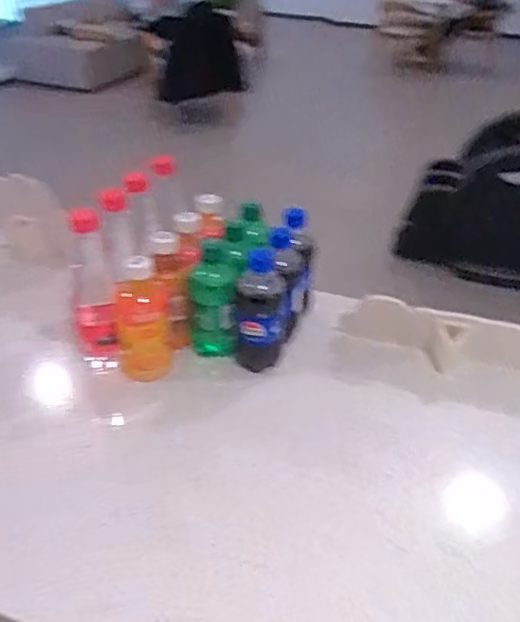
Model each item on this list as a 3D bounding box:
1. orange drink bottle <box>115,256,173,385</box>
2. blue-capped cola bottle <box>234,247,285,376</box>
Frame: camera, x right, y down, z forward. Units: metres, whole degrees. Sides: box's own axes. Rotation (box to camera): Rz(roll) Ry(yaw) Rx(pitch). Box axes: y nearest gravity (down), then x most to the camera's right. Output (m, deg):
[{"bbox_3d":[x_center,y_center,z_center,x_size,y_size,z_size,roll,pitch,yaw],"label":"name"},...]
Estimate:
[{"bbox_3d":[-0.141,0.014,0.751,0.060,0.166,0.051,-3,33,-10],"label":"orange drink bottle"},{"bbox_3d":[-0.001,0.006,0.783,0.055,0.153,0.068,6,33,4],"label":"blue-capped cola bottle"}]

